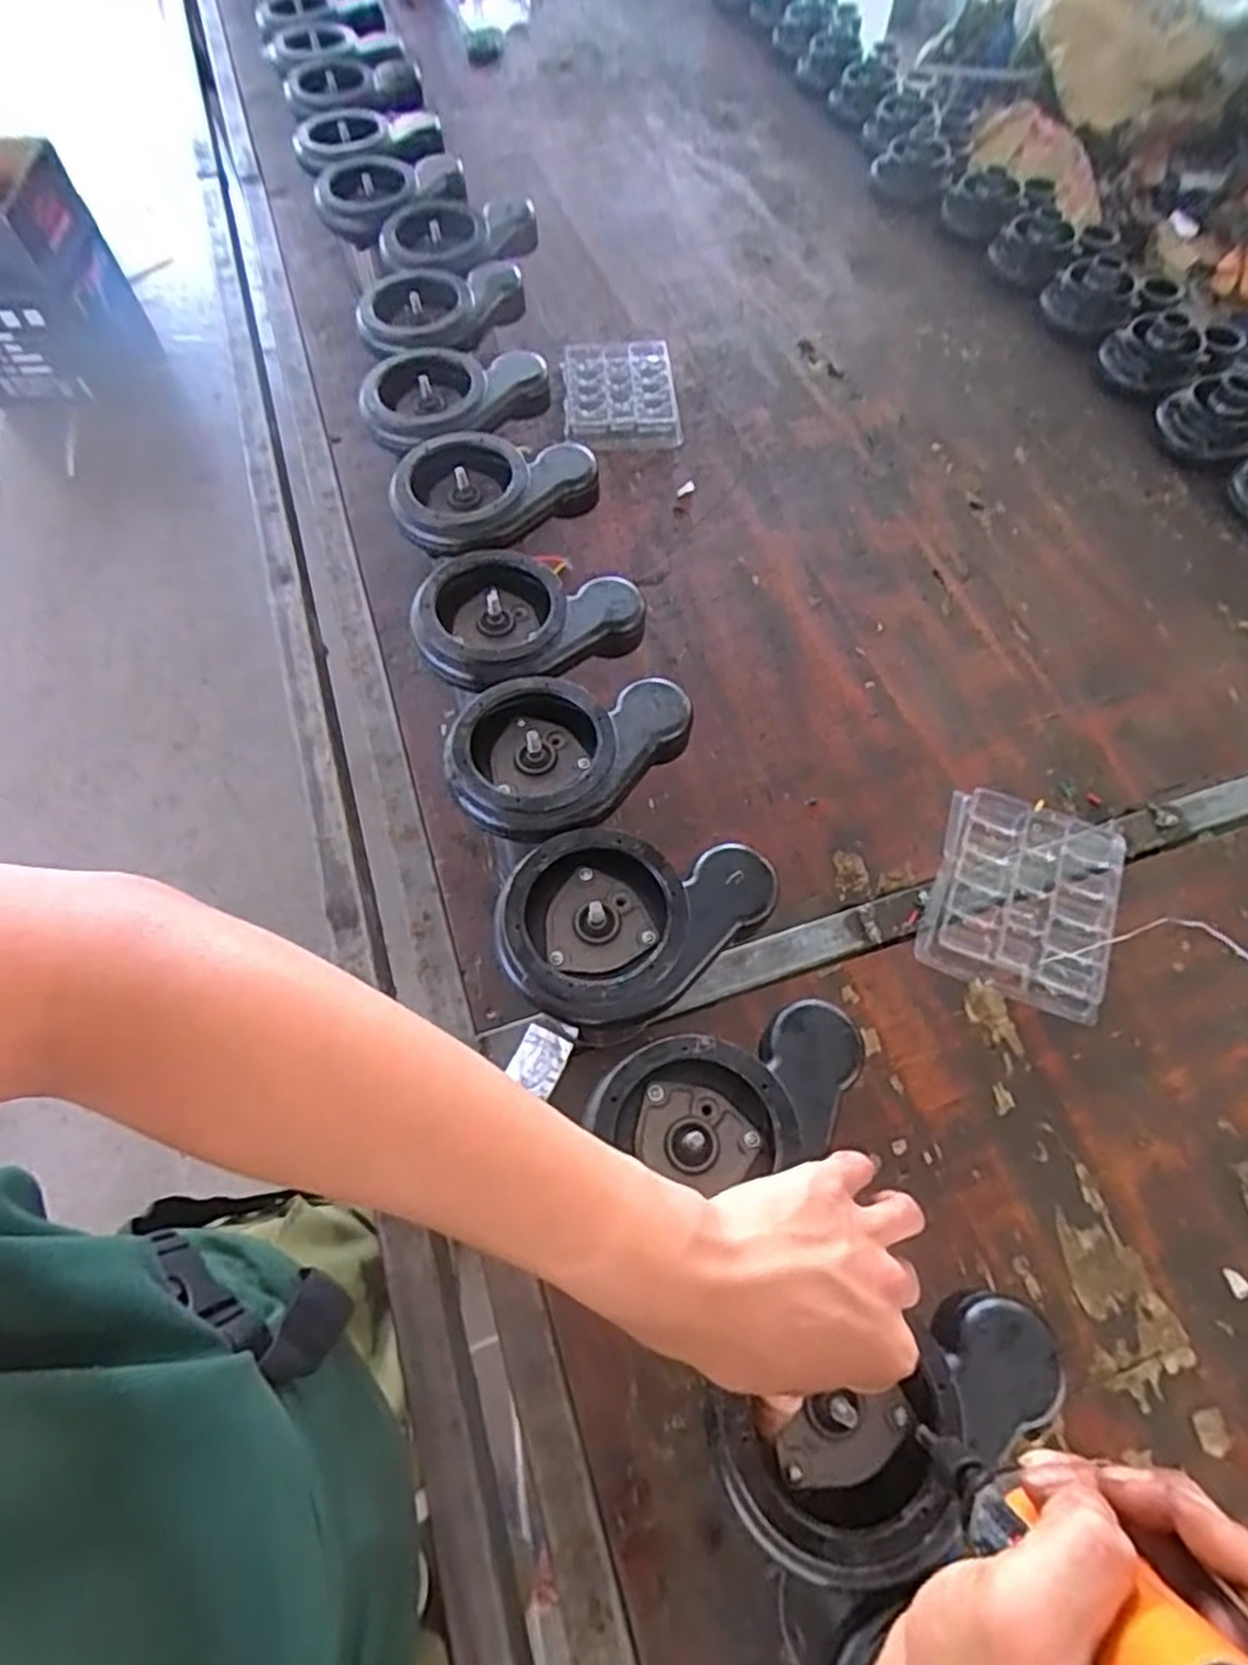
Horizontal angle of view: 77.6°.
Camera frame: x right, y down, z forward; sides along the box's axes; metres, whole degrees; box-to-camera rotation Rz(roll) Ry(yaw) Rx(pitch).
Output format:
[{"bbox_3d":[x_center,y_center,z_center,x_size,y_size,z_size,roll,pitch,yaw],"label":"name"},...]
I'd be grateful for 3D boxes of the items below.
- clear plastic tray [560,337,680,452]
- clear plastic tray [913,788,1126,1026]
[{"bbox_3d":[-0.005,-0.543,0.954,0.139,0.027,0.165,-4,63,-3],"label":"clear plastic tray"},{"bbox_3d":[0.338,0.052,0.657,0.145,0.022,0.180,21,65,10],"label":"clear plastic tray"}]

